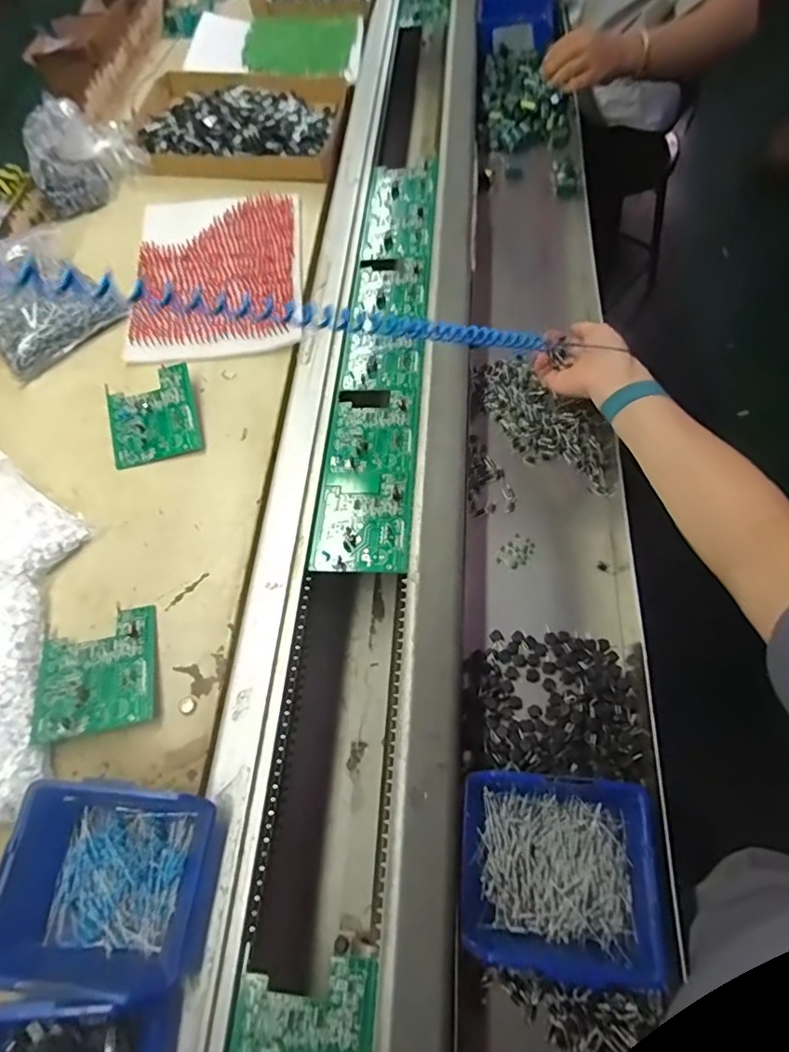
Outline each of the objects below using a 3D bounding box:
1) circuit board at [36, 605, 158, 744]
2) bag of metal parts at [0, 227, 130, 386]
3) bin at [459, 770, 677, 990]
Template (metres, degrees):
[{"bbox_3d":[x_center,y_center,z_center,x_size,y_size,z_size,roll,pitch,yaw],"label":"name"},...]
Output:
[{"bbox_3d":[-0.261,0.128,0.484,0.093,0.009,0.108,-8,55,-13],"label":"circuit board"},{"bbox_3d":[-0.445,-0.279,0.668,0.175,0.046,0.151,40,70,17],"label":"bag of metal parts"},{"bbox_3d":[0.119,0.250,0.399,0.134,0.052,0.123,5,64,1],"label":"bin"}]

